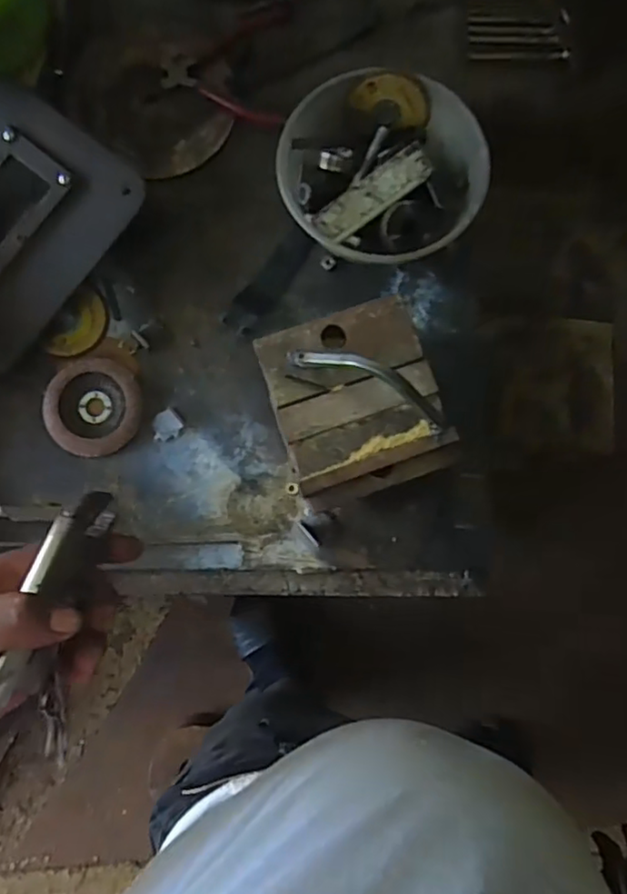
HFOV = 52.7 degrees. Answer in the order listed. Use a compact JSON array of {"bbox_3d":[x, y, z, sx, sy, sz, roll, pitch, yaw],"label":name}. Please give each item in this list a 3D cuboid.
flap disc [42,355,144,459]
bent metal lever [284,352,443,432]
[{"bbox_3d":[-0.193,-0.036,0.556,0.081,0.012,0.087,0,82,-2],"label":"flap disc"},{"bbox_3d":[0.045,-0.050,0.490,0.133,0.046,0.020,28,82,1],"label":"bent metal lever"}]

